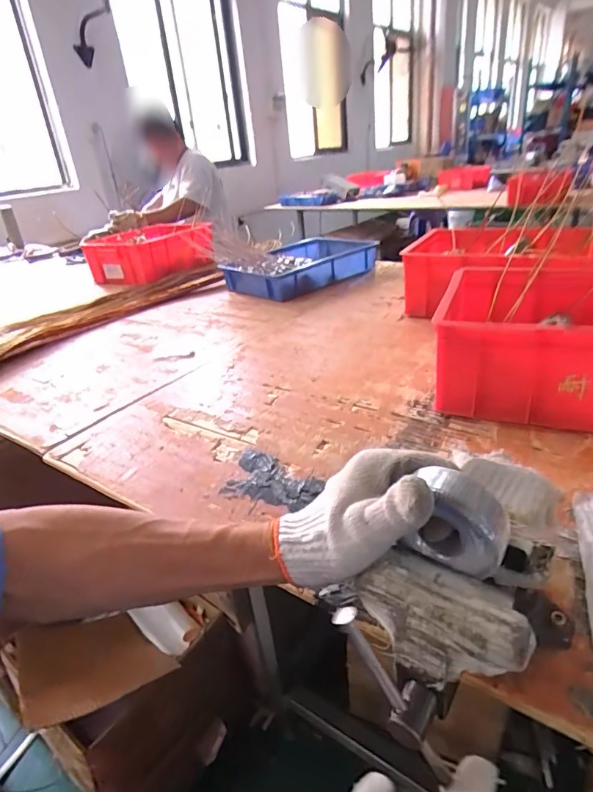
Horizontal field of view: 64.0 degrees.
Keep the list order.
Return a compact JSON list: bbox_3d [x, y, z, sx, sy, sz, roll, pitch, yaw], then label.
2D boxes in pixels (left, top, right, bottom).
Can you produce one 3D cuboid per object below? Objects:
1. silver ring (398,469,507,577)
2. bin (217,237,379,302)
[{"bbox_3d":[0.104,0.080,0.304,0.056,0.057,0.030,14,33,34],"label":"silver ring"},{"bbox_3d":[-0.002,-0.406,1.491,0.335,0.099,0.380,19,37,40],"label":"bin"}]

